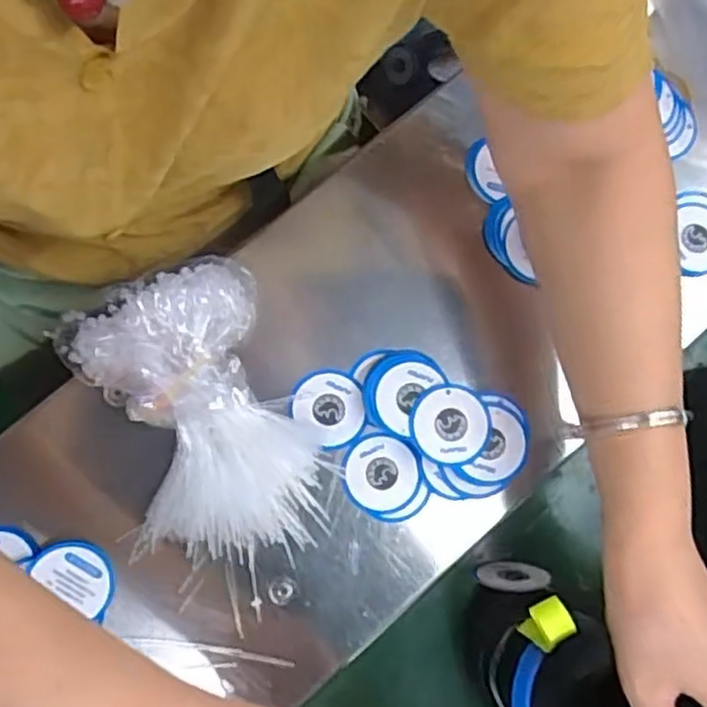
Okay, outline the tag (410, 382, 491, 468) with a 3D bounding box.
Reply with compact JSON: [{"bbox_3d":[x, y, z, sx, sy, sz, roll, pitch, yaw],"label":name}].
[{"bbox_3d":[0.059,0.044,0.453,0.047,0.008,0.049,0,86,-1],"label":"tag"}]

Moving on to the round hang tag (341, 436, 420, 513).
[{"bbox_3d":[0.018,0.075,0.460,0.046,0.007,0.047,0,79,-1],"label":"round hang tag"}]

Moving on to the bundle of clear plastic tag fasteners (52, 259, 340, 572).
[{"bbox_3d":[-0.092,0.038,0.441,0.114,0.056,0.169,-25,80,-6],"label":"bundle of clear plastic tag fasteners"}]

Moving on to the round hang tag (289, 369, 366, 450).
[{"bbox_3d":[-0.015,0.034,0.462,0.047,0.005,0.044,0,79,-1],"label":"round hang tag"}]

